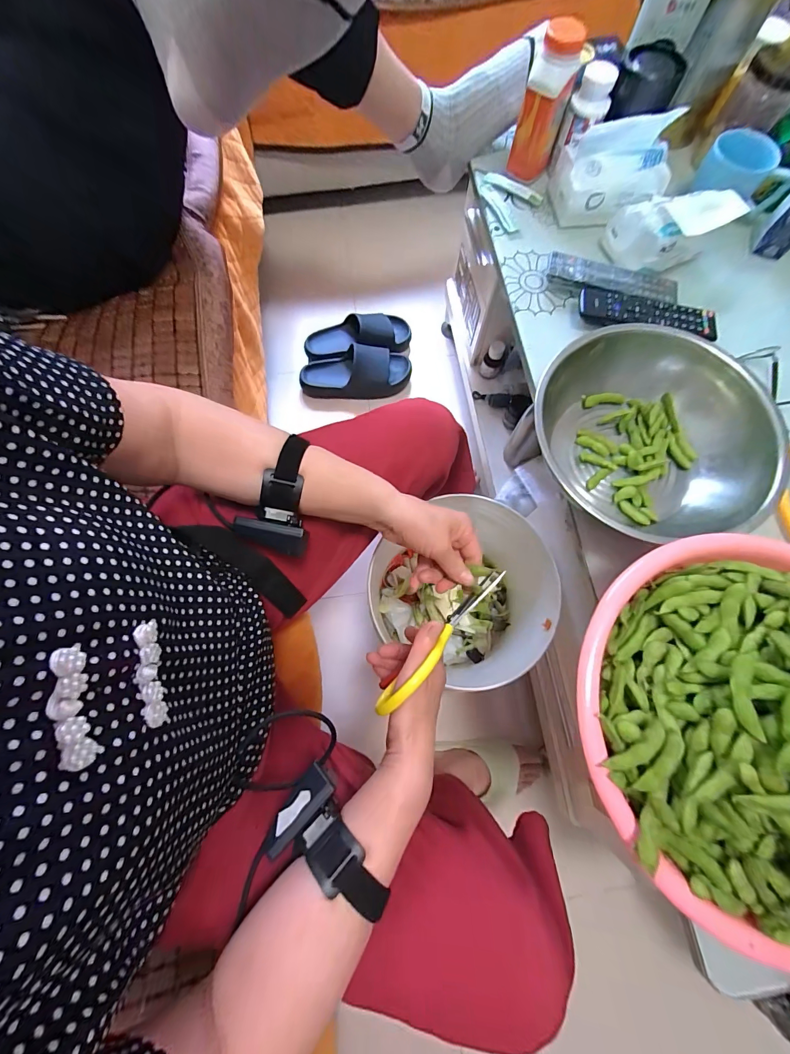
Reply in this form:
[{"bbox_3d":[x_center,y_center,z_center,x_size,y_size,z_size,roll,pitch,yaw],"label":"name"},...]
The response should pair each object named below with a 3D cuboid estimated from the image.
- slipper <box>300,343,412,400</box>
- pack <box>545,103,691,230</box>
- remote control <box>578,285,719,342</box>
[{"bbox_3d":[-0.102,-0.395,0.977,0.285,0.076,0.110,-4,74,-2],"label":"slipper"},{"bbox_3d":[0.325,-0.530,0.563,0.162,0.114,0.083,18,74,4],"label":"pack"},{"bbox_3d":[0.366,-0.304,0.534,0.202,0.020,0.047,13,74,3],"label":"remote control"}]

